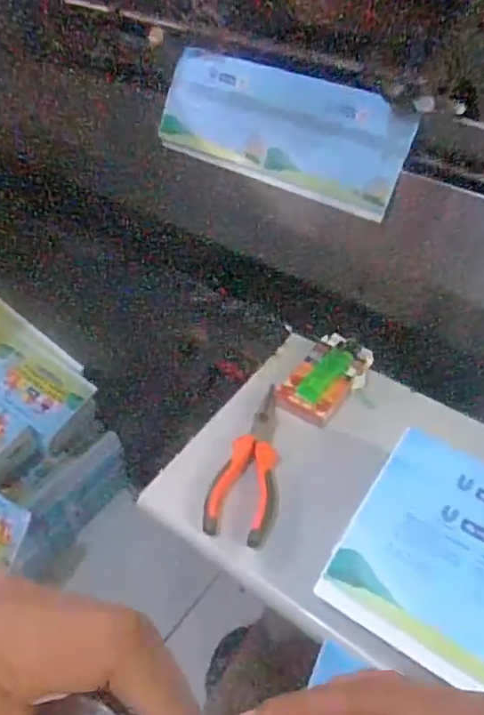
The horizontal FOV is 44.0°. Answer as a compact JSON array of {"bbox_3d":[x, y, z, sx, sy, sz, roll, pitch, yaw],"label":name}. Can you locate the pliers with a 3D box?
[{"bbox_3d":[0.015,0.088,0.516,0.054,0.018,0.148,13,49,15],"label":"pliers"}]

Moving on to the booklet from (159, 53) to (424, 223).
[{"bbox_3d":[0.040,-0.252,0.655,0.292,0.120,0.014,26,14,22],"label":"booklet"}]

